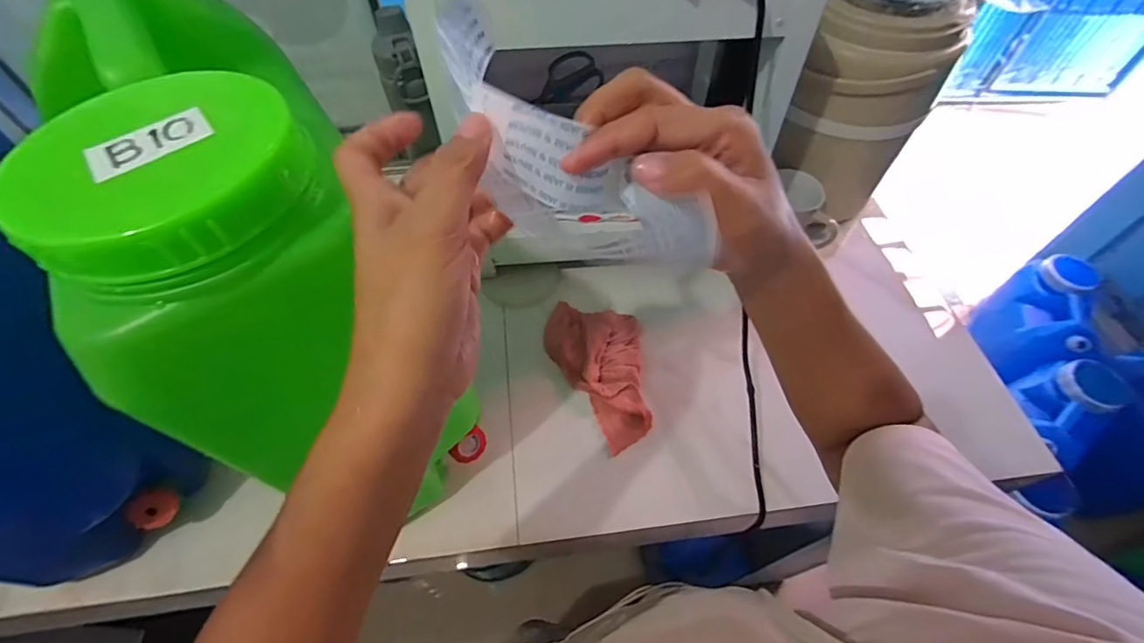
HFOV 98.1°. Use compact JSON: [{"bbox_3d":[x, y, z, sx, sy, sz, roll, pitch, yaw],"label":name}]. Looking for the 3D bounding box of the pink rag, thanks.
[{"bbox_3d":[0.045,0.042,0.605,0.112,0.037,0.199,-27,60,-17],"label":"pink rag"}]

